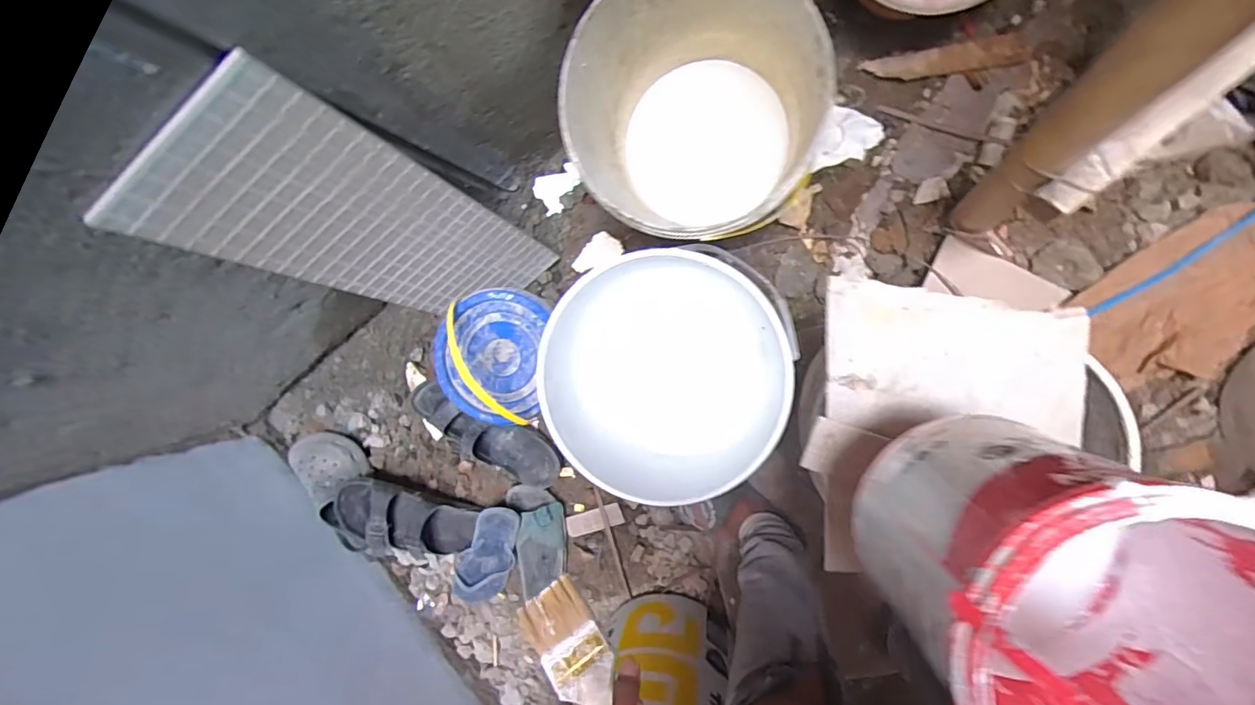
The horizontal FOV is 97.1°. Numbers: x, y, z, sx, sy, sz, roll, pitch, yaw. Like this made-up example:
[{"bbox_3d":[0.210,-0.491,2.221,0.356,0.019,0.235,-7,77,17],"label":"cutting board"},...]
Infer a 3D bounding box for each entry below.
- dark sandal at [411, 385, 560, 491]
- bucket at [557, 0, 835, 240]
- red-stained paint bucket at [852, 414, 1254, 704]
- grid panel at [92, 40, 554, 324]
[{"bbox_3d":[-0.261,0.157,1.009,0.289,0.070,0.099,25,98,6],"label":"dark sandal"},{"bbox_3d":[0.098,-0.303,0.786,0.296,0.359,0.297,1,95,8],"label":"bucket"},{"bbox_3d":[0.258,0.159,0.295,0.185,0.293,0.163,29,98,5],"label":"red-stained paint bucket"},{"bbox_3d":[-0.276,-0.134,0.692,0.184,0.564,0.019,-39,76,10],"label":"grid panel"}]

